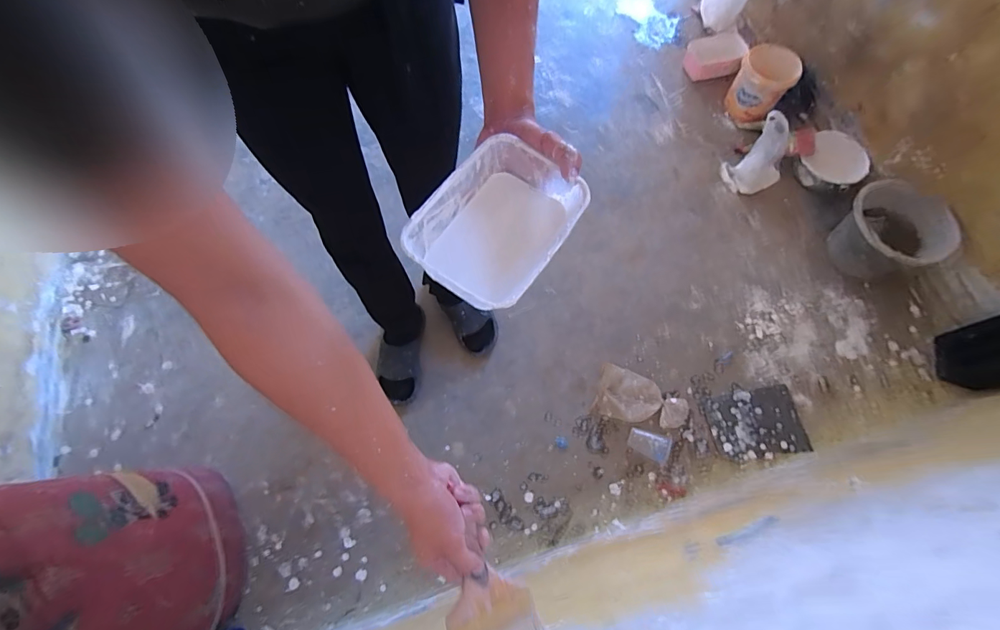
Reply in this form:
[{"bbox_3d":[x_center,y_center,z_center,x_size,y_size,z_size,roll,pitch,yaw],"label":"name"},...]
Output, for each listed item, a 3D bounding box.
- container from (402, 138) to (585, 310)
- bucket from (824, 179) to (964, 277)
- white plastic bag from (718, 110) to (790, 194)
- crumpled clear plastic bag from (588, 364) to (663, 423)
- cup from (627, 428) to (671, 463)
[{"bbox_3d":[0.001,-0.088,0.411,0.120,0.060,0.161,31,73,11],"label":"container"},{"bbox_3d":[1.036,-0.221,1.148,0.260,0.177,0.241,0,70,0],"label":"bucket"},{"bbox_3d":[0.765,-0.461,1.231,0.139,0.165,0.136,-37,74,-13],"label":"white plastic bag"},{"bbox_3d":[0.325,0.209,1.070,0.155,0.020,0.130,20,71,7],"label":"crumpled clear plastic bag"},{"bbox_3d":[0.359,0.314,1.016,0.098,0.050,0.063,17,71,6],"label":"cup"}]

